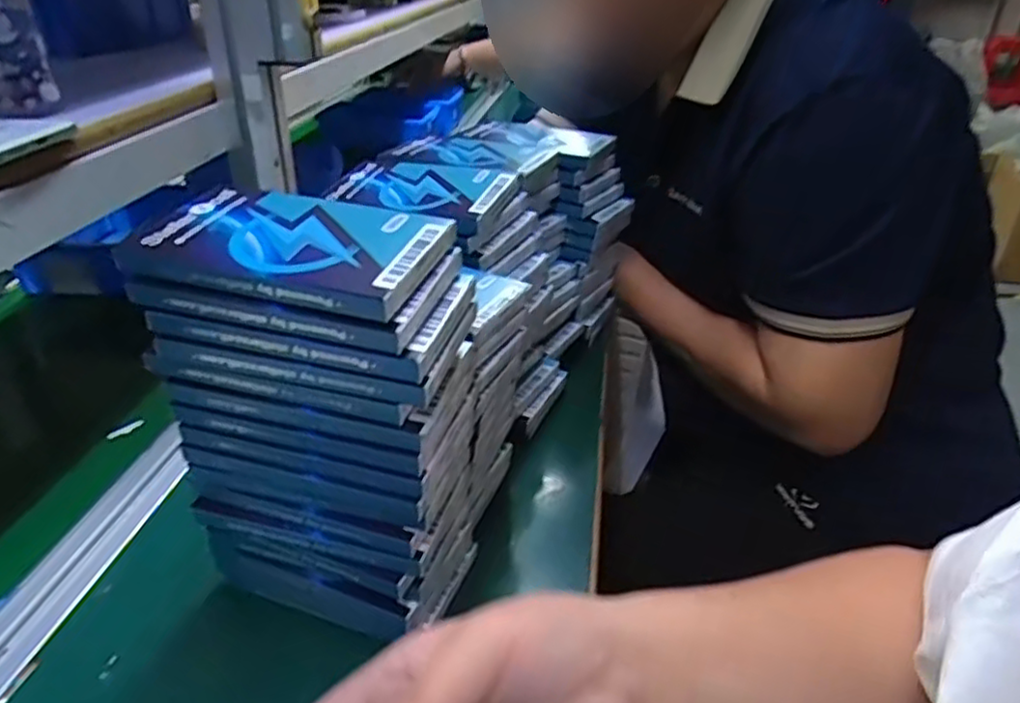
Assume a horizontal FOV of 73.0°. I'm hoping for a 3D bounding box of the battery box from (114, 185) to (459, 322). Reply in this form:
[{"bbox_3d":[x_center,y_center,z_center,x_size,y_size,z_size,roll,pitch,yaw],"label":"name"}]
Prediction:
[{"bbox_3d":[-0.101,-0.051,0.317,0.134,0.011,0.076,11,41,12],"label":"battery box"}]

